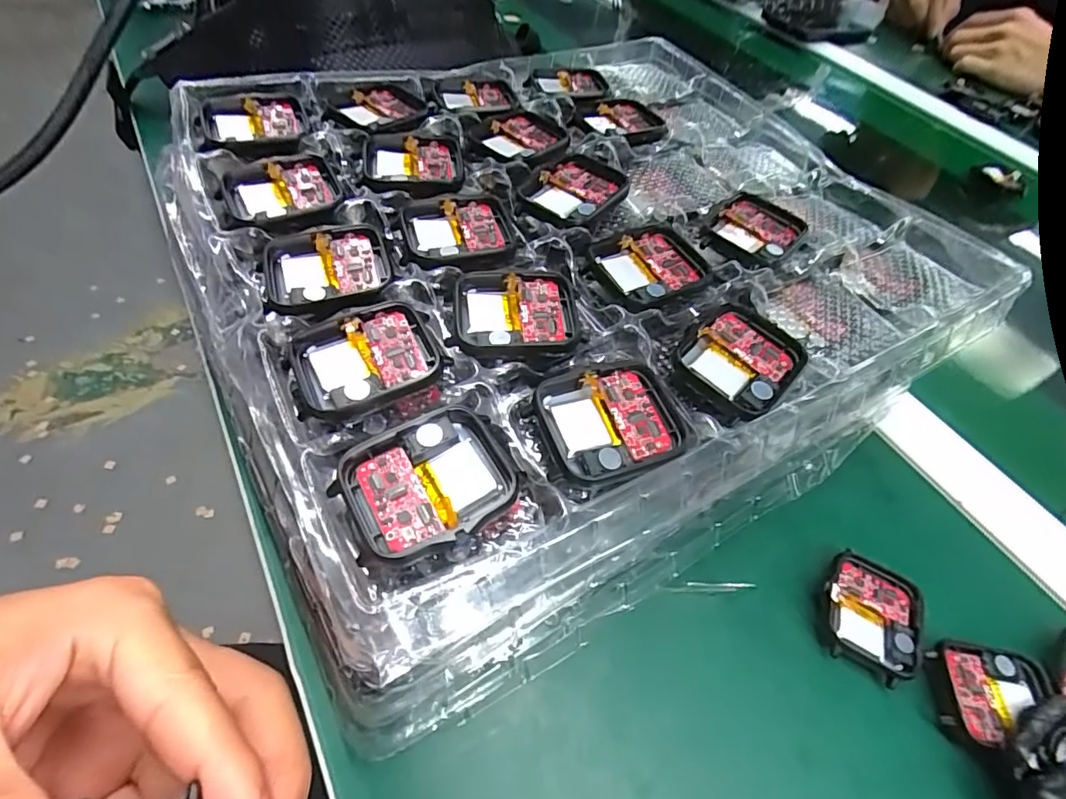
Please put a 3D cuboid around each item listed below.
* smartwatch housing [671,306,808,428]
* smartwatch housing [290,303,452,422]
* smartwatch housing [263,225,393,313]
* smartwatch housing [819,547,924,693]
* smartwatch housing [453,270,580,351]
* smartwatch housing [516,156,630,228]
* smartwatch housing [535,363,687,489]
[{"bbox_3d":[0.073,-0.013,0.182,0.036,0.006,0.050,40,58,20],"label":"smartwatch housing"},{"bbox_3d":[-0.054,-0.012,0.167,0.045,0.007,0.038,-17,58,-20],"label":"smartwatch housing"},{"bbox_3d":[-0.075,-0.047,0.190,0.044,0.010,0.037,-11,56,-16],"label":"smartwatch housing"},{"bbox_3d":[0.140,0.089,0.213,0.040,0.009,0.045,24,54,10],"label":"smartwatch housing"},{"bbox_3d":[-0.006,-0.030,0.185,0.044,0.007,0.037,-1,54,-9],"label":"smartwatch housing"},{"bbox_3d":[0.017,-0.092,0.225,0.038,0.006,0.044,38,57,19],"label":"smartwatch housing"},{"bbox_3d":[0.025,0.007,0.160,0.046,0.006,0.038,-10,56,-15],"label":"smartwatch housing"}]

